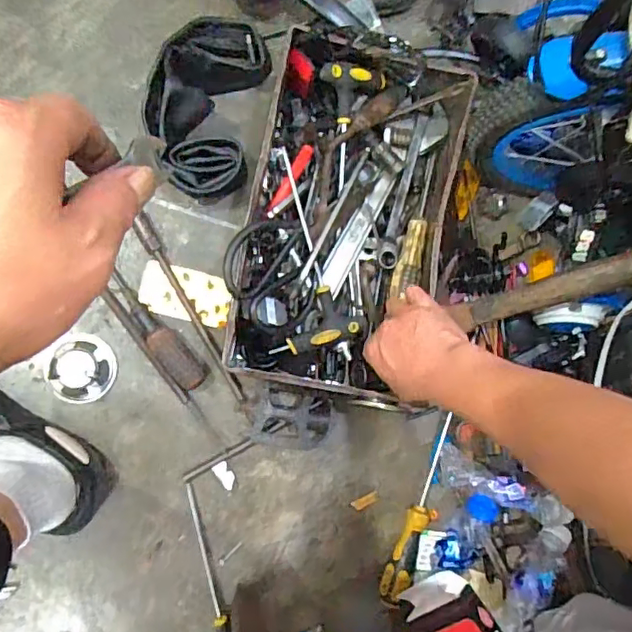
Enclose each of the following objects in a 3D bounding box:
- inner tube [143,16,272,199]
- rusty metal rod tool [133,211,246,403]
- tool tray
[{"bbox_3d":[-0.126,-0.233,0.629,0.125,0.076,0.199,14,84,-8],"label":"inner tube"},{"bbox_3d":[-0.144,-0.005,0.645,0.017,0.018,0.235,-28,91,-10],"label":"rusty metal rod tool"},{"bbox_3d":[0.038,-0.101,0.623,0.223,0.111,0.377,12,85,-8],"label":"tool tray"}]

